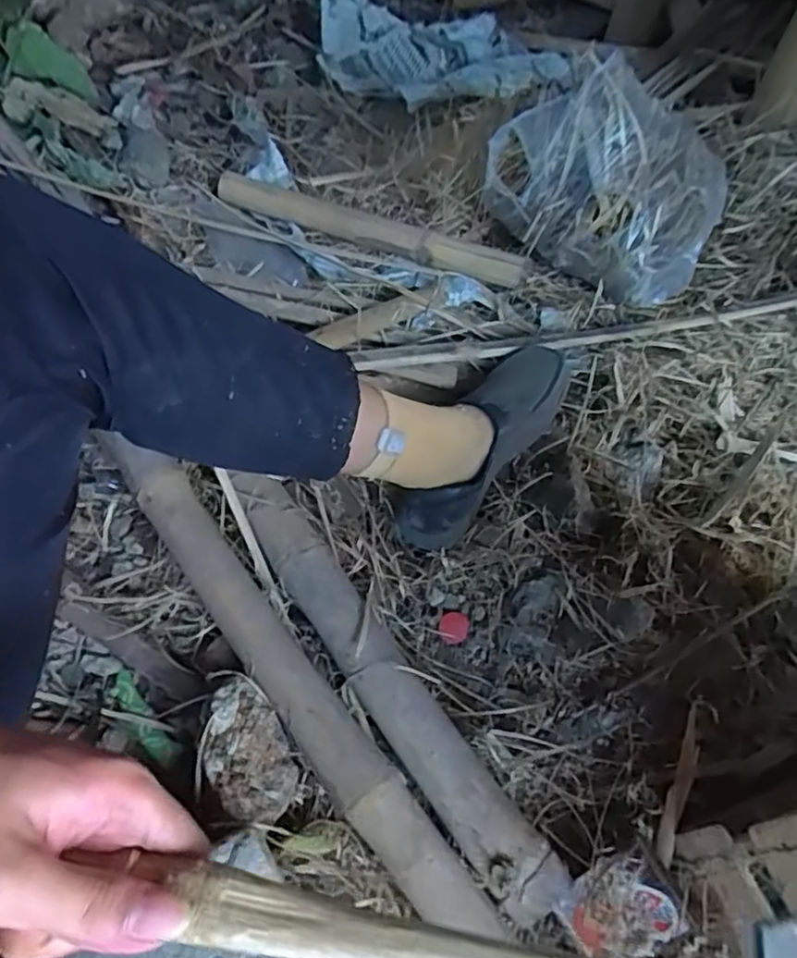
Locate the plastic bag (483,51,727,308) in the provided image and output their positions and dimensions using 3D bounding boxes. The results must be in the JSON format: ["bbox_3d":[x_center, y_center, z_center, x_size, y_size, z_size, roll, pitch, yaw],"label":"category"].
[{"bbox_3d":[0.267,-0.389,0.838,0.296,0.200,0.174,28,54,11],"label":"plastic bag"}]

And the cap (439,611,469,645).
[{"bbox_3d":[0.055,0.149,0.654,0.028,0.008,0.031,12,53,0],"label":"cap"}]

